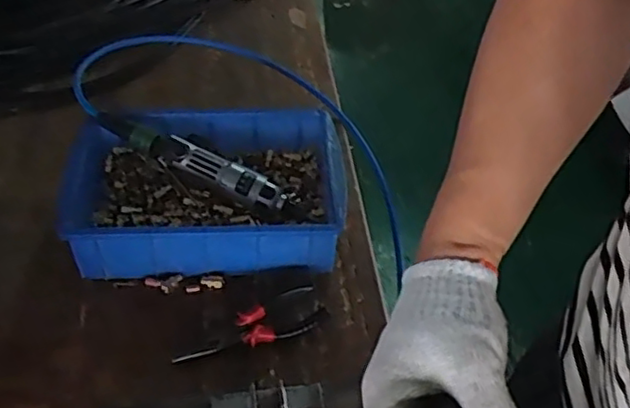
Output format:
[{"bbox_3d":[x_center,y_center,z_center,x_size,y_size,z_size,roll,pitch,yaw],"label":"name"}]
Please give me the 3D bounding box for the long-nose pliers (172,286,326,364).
[{"bbox_3d":[-0.065,0.127,0.664,0.155,0.016,0.054,-22,50,-22],"label":"long-nose pliers"}]

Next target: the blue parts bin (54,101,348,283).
[{"bbox_3d":[-0.130,-0.015,0.751,0.310,0.084,0.197,-4,46,-7],"label":"blue parts bin"}]

